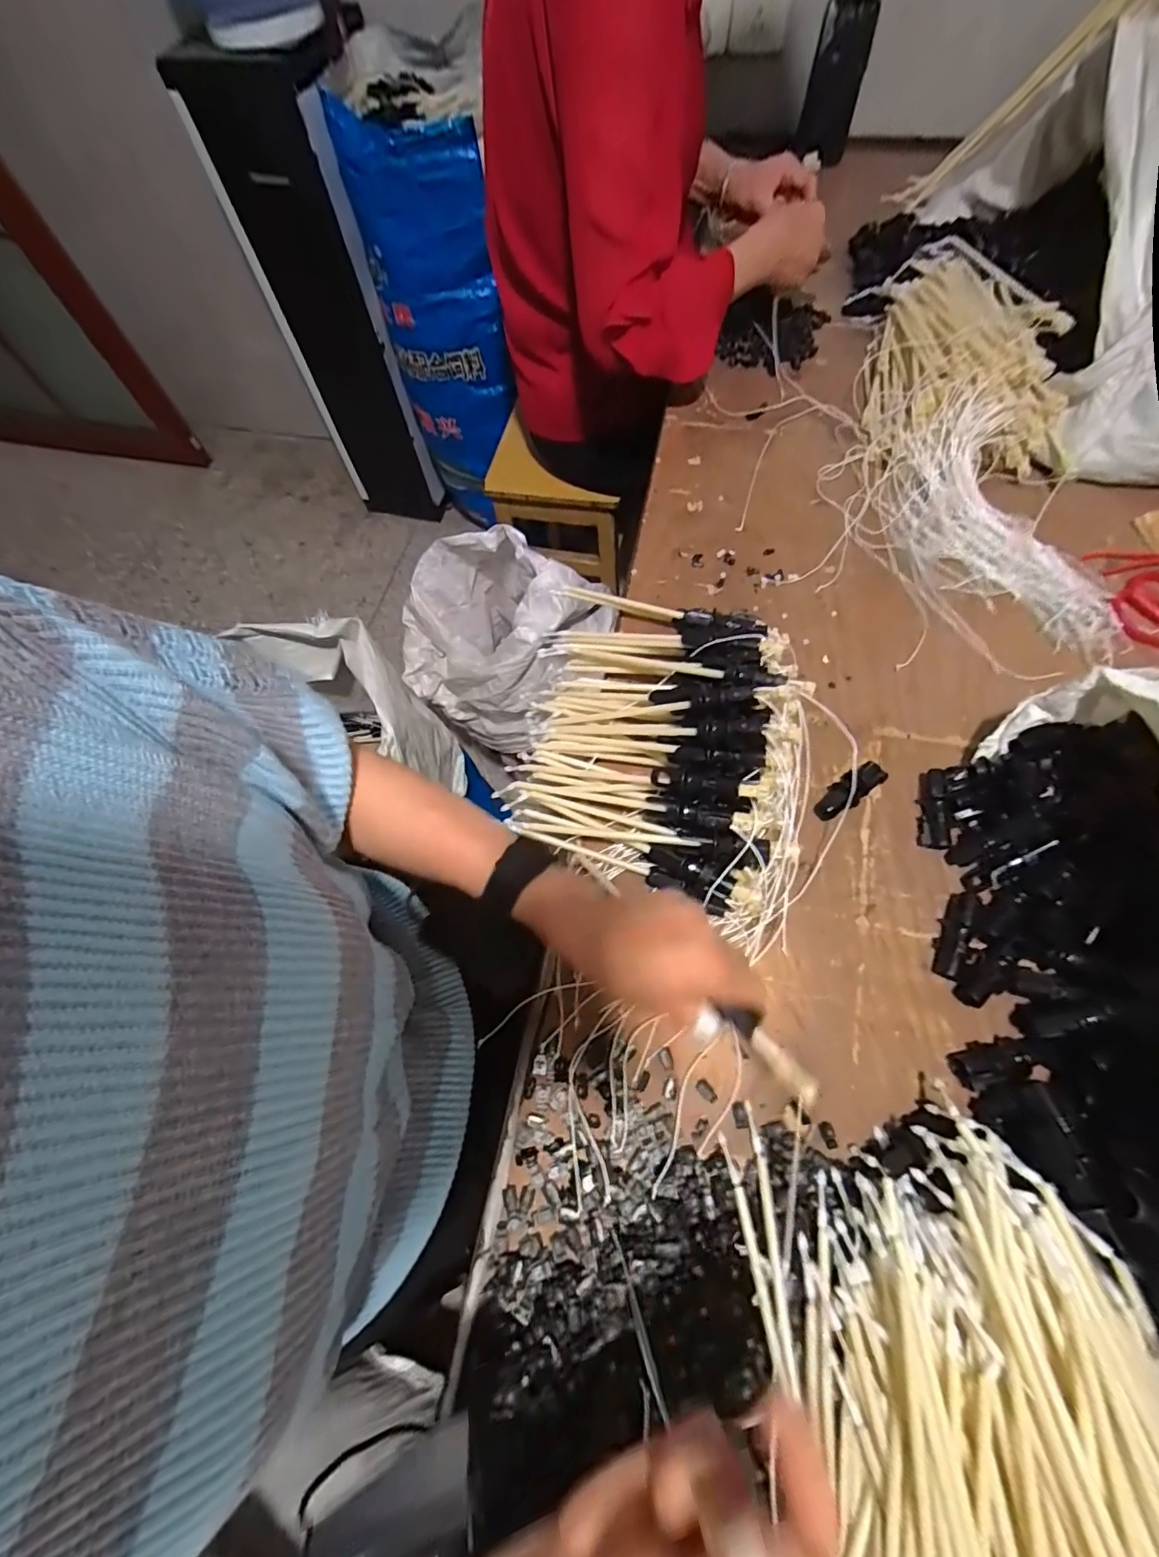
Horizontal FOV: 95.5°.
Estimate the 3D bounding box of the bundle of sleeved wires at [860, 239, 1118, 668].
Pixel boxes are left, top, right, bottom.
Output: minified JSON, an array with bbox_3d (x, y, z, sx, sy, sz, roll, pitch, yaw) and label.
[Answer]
[{"bbox_3d":[0.426,-0.391,0.578,0.188,0.081,0.538,3,66,3],"label":"bundle of sleeved wires"}]

